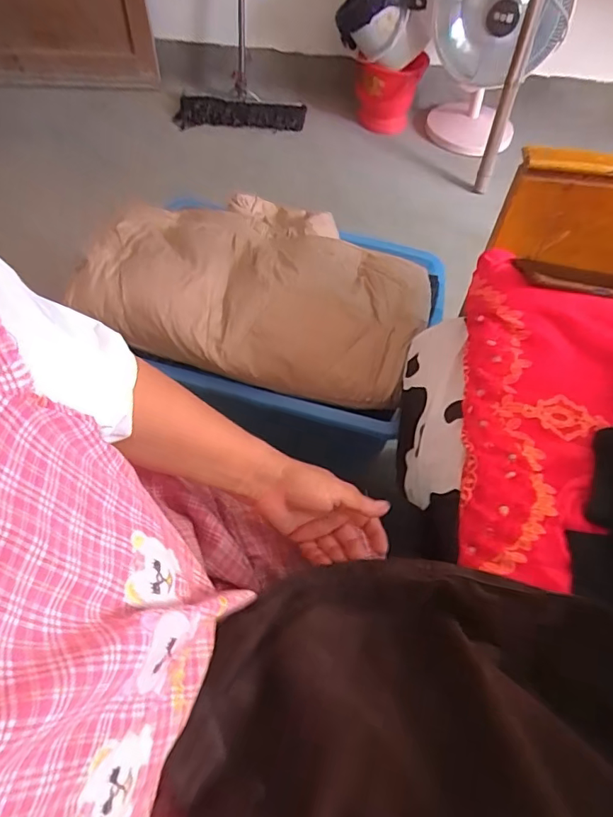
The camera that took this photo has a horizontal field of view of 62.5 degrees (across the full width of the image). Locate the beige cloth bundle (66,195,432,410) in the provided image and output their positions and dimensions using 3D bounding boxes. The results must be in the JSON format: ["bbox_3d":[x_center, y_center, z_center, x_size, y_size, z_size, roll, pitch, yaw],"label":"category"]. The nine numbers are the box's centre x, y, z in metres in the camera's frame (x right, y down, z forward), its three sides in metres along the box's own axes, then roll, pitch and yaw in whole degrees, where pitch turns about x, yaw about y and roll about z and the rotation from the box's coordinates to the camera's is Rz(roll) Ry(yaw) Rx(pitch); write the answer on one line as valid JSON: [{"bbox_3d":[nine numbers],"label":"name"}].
[{"bbox_3d":[-0.066,-0.216,0.843,0.515,0.106,0.356,15,57,7],"label":"beige cloth bundle"}]

